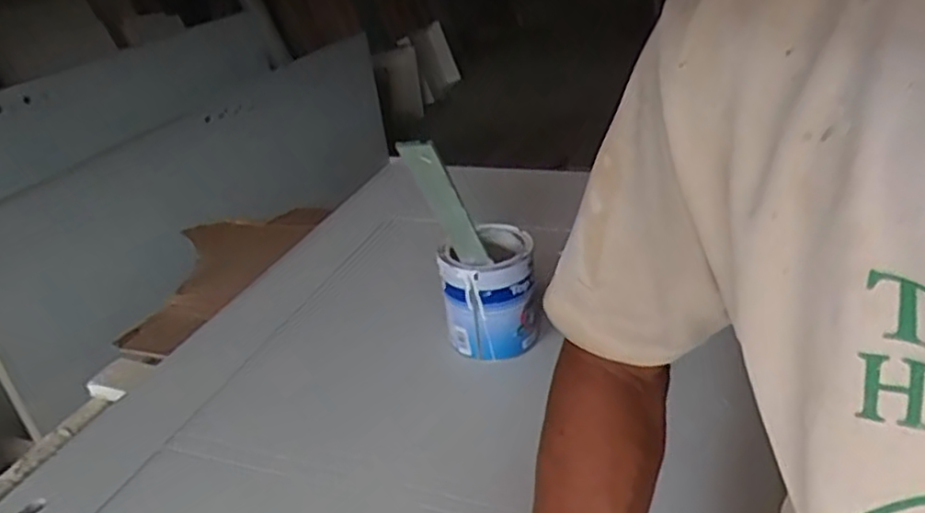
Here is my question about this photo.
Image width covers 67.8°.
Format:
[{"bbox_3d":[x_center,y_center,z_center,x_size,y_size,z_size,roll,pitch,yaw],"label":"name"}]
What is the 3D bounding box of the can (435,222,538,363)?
[{"bbox_3d":[0.034,0.042,0.819,0.107,0.123,0.108,-8,29,-1],"label":"can"}]

